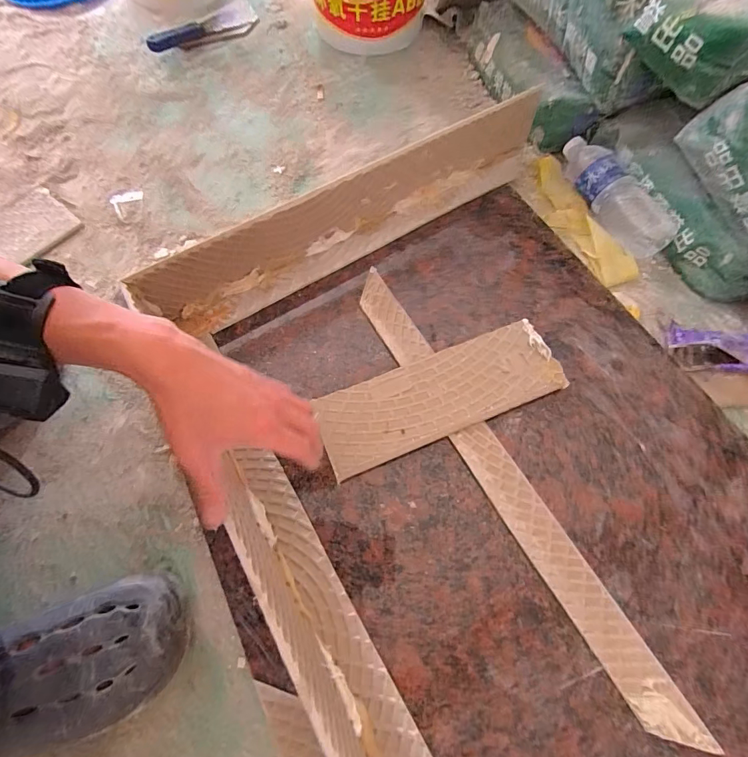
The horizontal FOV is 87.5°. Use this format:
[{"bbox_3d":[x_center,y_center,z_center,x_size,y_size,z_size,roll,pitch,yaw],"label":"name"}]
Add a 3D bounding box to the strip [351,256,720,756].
[{"bbox_3d":[0.134,0.096,0.447,0.048,0.013,0.572,-29,69,-9],"label":"strip"}]

